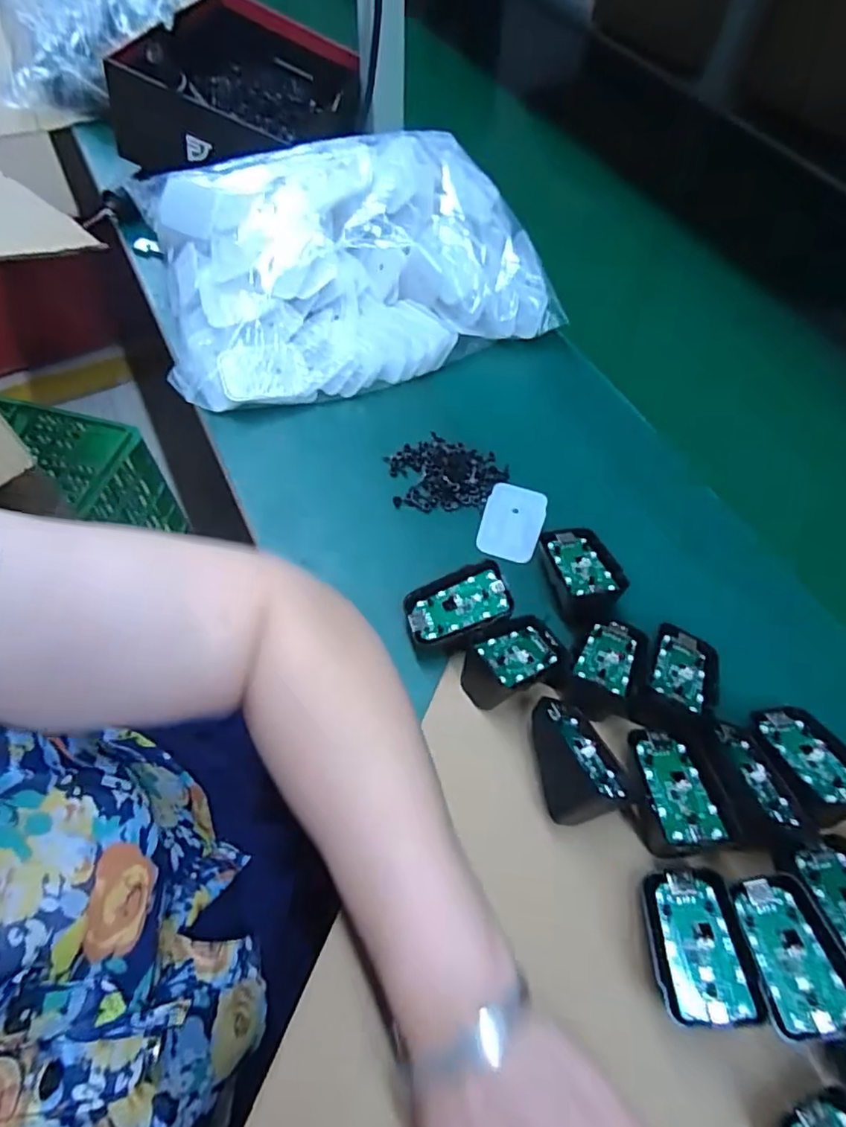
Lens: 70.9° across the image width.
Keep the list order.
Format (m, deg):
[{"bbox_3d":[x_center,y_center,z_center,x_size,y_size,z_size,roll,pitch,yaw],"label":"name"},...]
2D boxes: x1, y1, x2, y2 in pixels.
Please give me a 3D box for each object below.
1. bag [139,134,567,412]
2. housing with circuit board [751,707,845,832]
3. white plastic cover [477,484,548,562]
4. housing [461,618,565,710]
[{"bbox_3d":[-0.068,-0.289,0.554,0.348,0.097,0.250,-15,62,-10],"label":"bag"},{"bbox_3d":[0.231,0.121,0.354,0.045,0.022,0.074,-1,32,-3],"label":"housing with circuit board"},{"bbox_3d":[0.071,-0.033,0.469,0.046,0.005,0.072,15,61,7],"label":"white plastic cover"},{"bbox_3d":[0.059,0.058,0.379,0.070,0.036,0.038,-25,64,-15],"label":"housing"}]

